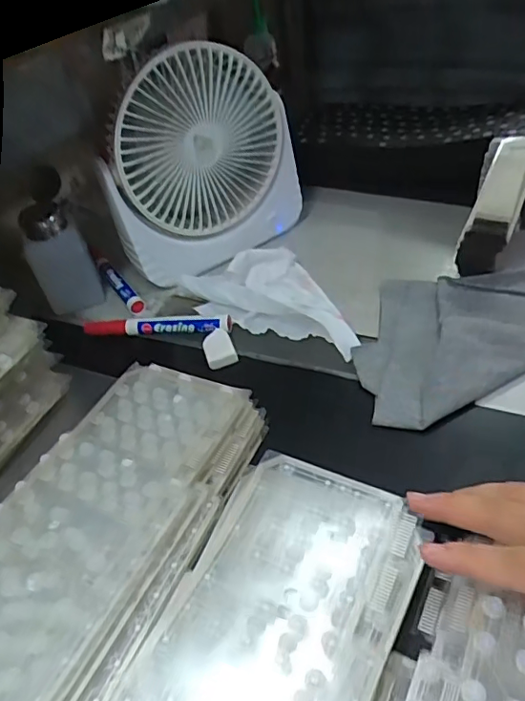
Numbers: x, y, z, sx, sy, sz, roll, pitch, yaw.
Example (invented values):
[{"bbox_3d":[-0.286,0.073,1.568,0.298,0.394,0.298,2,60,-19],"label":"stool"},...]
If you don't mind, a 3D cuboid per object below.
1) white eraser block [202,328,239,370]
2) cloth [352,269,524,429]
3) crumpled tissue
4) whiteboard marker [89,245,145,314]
[{"bbox_3d":[-0.038,-0.003,0.472,0.026,0.011,0.039,-18,43,-6],"label":"white eraser block"},{"bbox_3d":[0.172,-0.013,0.425,0.188,0.018,0.167,-2,42,13],"label":"cloth"},{"bbox_3d":[0.019,-0.054,0.496,0.172,0.030,0.089,20,52,30],"label":"crumpled tissue"},{"bbox_3d":[-0.160,-0.080,0.576,0.015,0.015,0.136,-28,49,-21],"label":"whiteboard marker"}]

